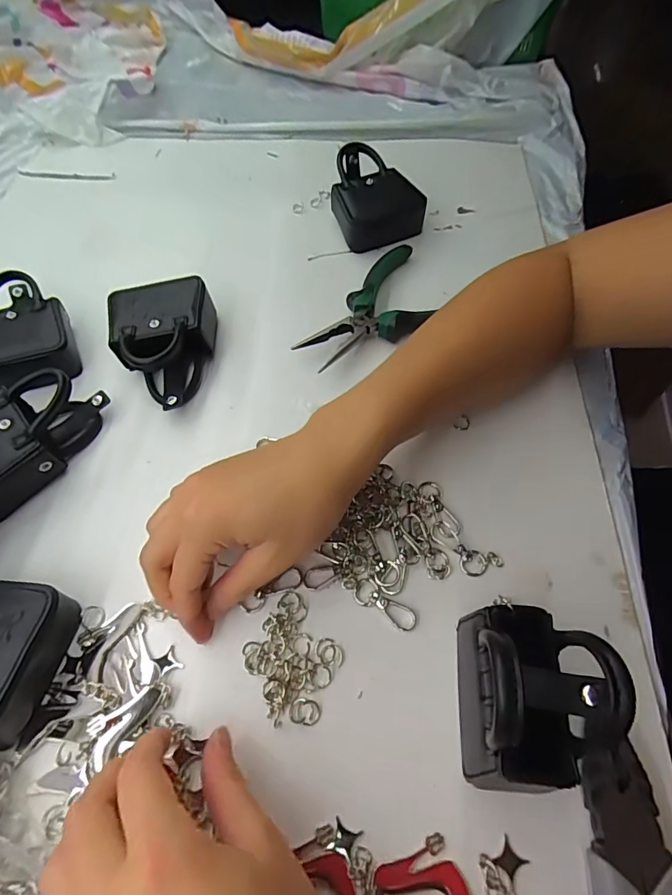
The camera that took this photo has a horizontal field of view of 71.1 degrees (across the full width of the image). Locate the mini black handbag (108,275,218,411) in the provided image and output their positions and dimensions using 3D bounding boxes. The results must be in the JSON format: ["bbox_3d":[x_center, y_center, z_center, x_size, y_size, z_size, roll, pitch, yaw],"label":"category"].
[{"bbox_3d":[-0.129,-0.080,0.363,0.075,0.041,0.107,-14,60,-7],"label":"mini black handbag"}]

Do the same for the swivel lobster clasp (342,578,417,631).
[{"bbox_3d":[0.026,0.090,0.278,0.048,0.004,0.015,28,63,16],"label":"swivel lobster clasp"}]

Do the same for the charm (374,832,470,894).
[{"bbox_3d":[0.042,0.192,0.214,0.045,0.004,0.025,13,60,8],"label":"charm"}]

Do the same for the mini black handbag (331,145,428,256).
[{"bbox_3d":[0.034,-0.238,0.451,0.074,0.053,0.096,-15,60,-8],"label":"mini black handbag"}]

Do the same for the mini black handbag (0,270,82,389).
[{"bbox_3d":[-0.248,-0.095,0.376,0.072,0.036,0.102,-14,60,-8],"label":"mini black handbag"}]

